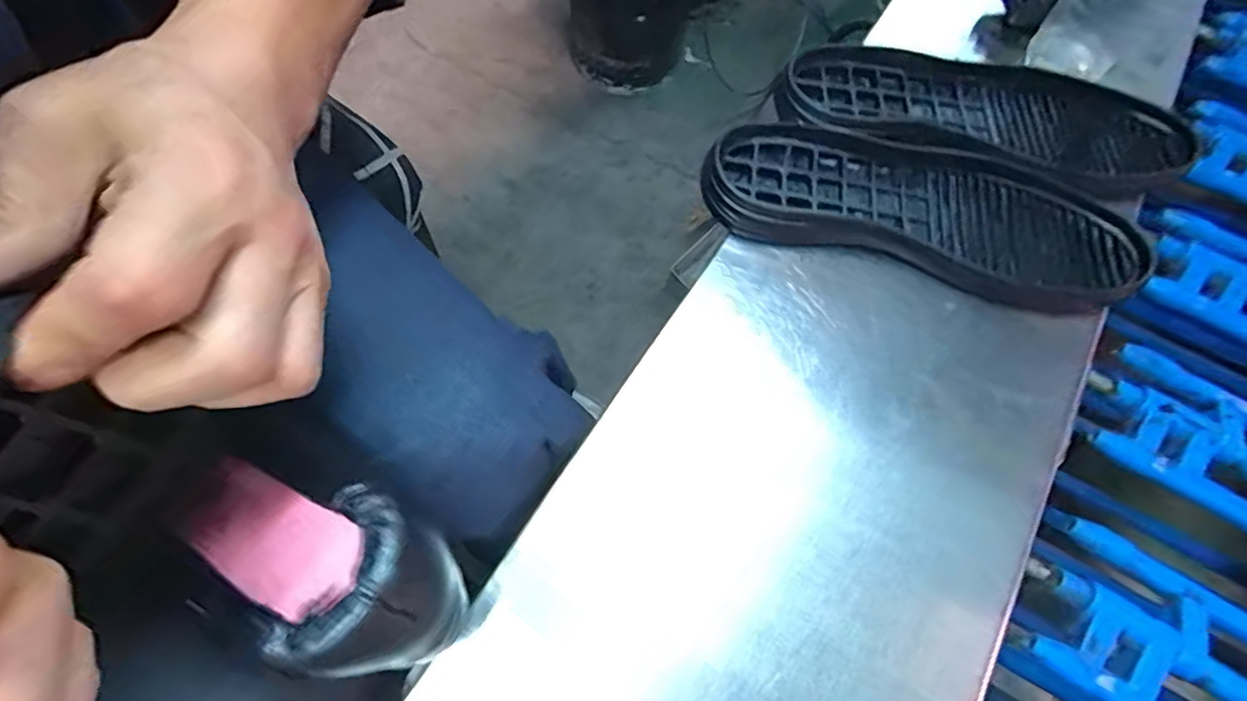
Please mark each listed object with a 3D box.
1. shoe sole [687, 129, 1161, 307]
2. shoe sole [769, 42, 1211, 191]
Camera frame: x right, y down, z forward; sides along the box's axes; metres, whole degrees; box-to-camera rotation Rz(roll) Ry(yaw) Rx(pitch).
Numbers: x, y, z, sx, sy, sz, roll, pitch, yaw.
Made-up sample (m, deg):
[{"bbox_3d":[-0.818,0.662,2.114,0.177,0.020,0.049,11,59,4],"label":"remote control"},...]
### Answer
[{"bbox_3d":[0.194,-0.093,0.387,0.274,0.027,0.099,16,64,5],"label":"shoe sole"},{"bbox_3d":[0.256,-0.172,0.423,0.281,0.027,0.112,13,64,4],"label":"shoe sole"}]

